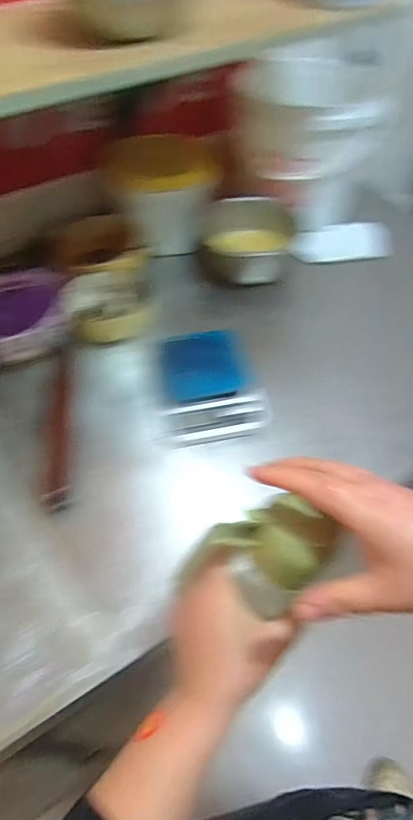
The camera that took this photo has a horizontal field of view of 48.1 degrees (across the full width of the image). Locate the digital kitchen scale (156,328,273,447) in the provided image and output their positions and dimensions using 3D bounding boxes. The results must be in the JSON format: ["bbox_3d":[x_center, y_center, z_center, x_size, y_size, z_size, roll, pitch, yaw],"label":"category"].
[{"bbox_3d":[0.005,-0.040,0.672,0.145,0.038,0.175,-7,56,-10],"label":"digital kitchen scale"}]

